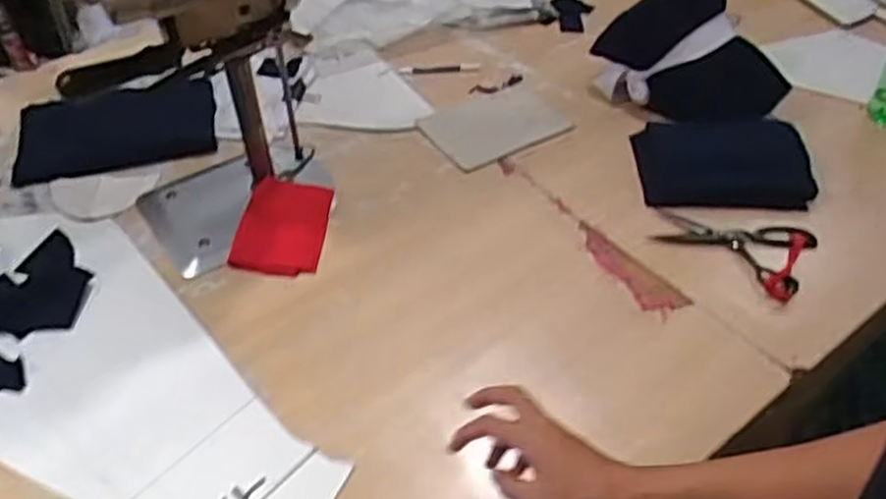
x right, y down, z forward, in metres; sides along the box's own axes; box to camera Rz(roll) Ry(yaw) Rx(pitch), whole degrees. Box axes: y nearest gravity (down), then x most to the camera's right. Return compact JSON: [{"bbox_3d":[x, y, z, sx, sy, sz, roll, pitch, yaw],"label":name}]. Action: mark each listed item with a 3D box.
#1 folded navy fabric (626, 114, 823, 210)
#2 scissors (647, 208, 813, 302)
[{"bbox_3d":[0.438,-0.139,1.209,0.263,0.046,0.188,1,46,-1],"label":"folded navy fabric"},{"bbox_3d":[0.409,-0.018,1.094,0.201,0.014,0.152,25,50,21],"label":"scissors"}]

